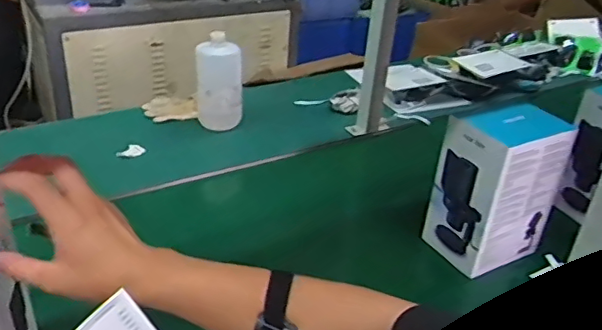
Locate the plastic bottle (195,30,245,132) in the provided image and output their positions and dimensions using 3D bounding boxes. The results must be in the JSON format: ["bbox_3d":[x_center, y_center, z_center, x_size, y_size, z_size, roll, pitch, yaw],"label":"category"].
[{"bbox_3d":[-0.173,-0.174,1.230,0.099,0.194,0.084,3,31,-4],"label":"plastic bottle"}]

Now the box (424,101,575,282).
[{"bbox_3d":[0.307,0.032,0.890,0.160,0.224,0.117,-11,34,-26],"label":"box"}]

